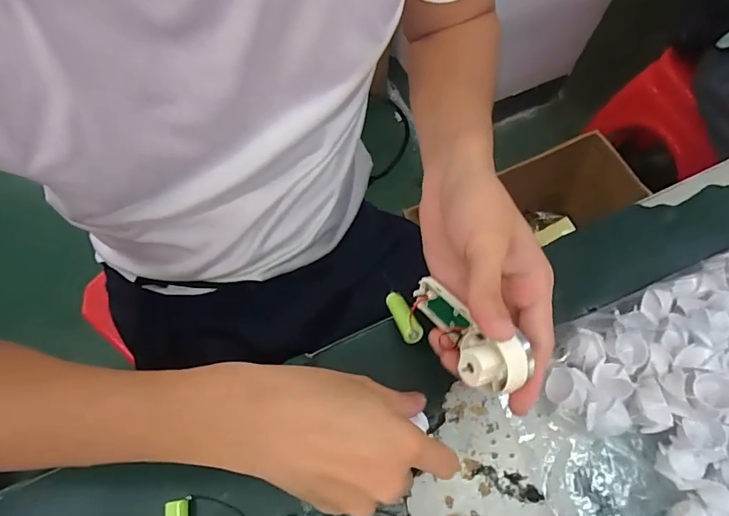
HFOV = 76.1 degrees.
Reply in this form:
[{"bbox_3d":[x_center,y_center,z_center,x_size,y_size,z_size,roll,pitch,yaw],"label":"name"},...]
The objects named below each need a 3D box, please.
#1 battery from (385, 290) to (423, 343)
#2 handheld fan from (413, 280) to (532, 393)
[{"bbox_3d":[0.029,0.043,0.355,0.014,0.018,0.051,-17,32,-9],"label":"battery"},{"bbox_3d":[0.060,0.044,0.287,0.033,0.030,0.089,-22,37,-11],"label":"handheld fan"}]

